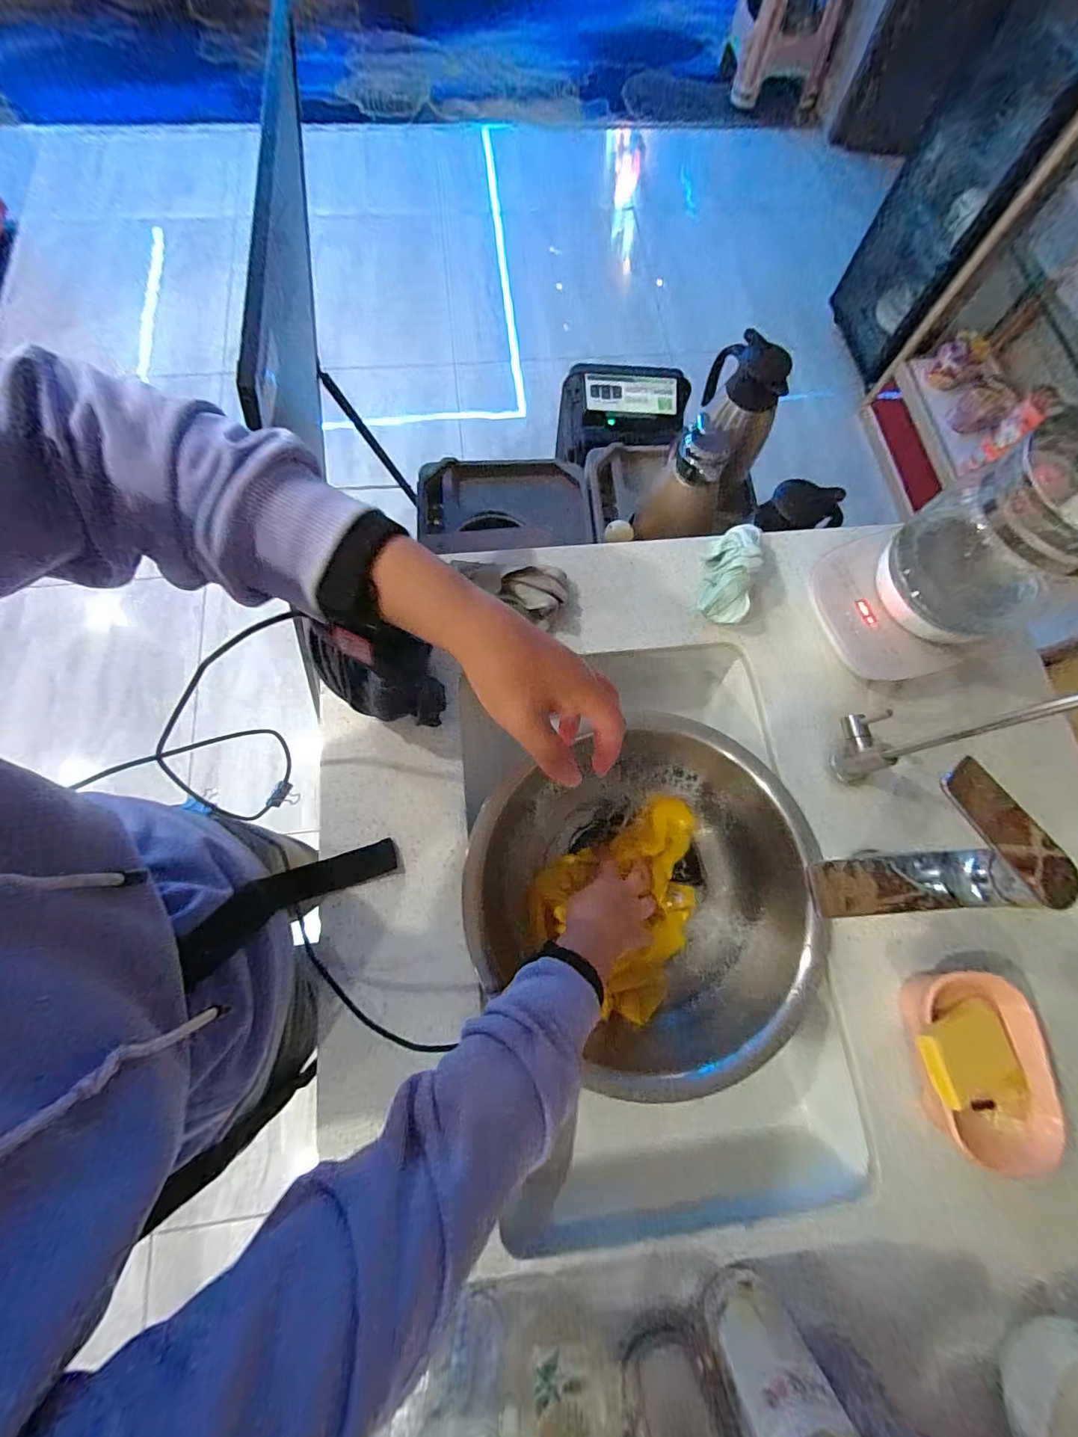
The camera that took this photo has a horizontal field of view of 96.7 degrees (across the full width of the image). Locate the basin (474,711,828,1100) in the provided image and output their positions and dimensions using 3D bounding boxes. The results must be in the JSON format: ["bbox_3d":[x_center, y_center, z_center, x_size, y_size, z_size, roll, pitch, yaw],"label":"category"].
[{"bbox_3d":[0.105,0.198,0.521,0.333,0.099,0.319,1,74,-2],"label":"basin"}]

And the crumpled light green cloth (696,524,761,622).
[{"bbox_3d":[0.222,-0.170,0.560,0.052,0.051,0.118,16,74,2],"label":"crumpled light green cloth"}]

